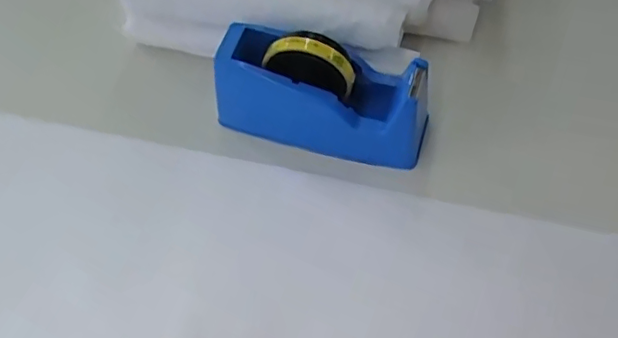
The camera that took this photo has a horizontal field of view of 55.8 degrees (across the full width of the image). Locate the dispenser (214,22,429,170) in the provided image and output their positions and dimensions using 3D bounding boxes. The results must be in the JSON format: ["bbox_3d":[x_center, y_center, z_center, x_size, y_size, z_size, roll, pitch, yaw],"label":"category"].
[{"bbox_3d":[0.013,-0.075,0.528,0.192,0.104,0.075,16,62,13],"label":"dispenser"}]

